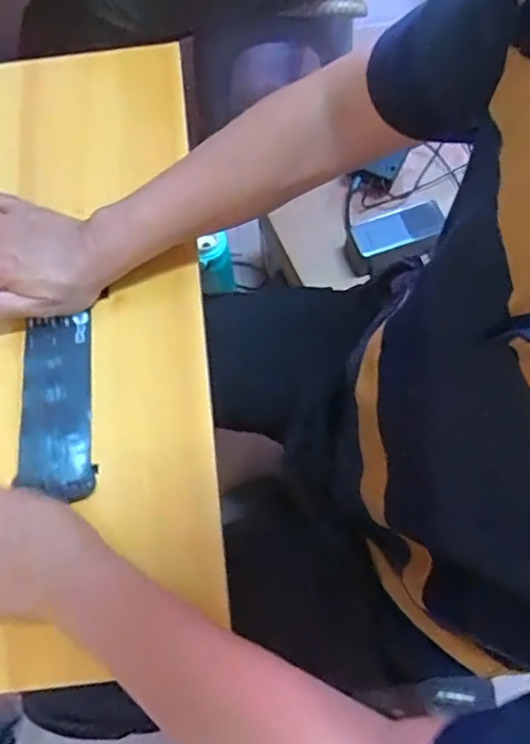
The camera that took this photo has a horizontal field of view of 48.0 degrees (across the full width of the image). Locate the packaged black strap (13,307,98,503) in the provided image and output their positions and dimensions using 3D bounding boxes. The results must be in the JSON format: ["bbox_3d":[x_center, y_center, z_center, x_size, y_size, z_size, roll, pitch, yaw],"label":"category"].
[{"bbox_3d":[-0.176,0.029,0.505,0.057,0.014,0.156,-7,70,0],"label":"packaged black strap"}]

